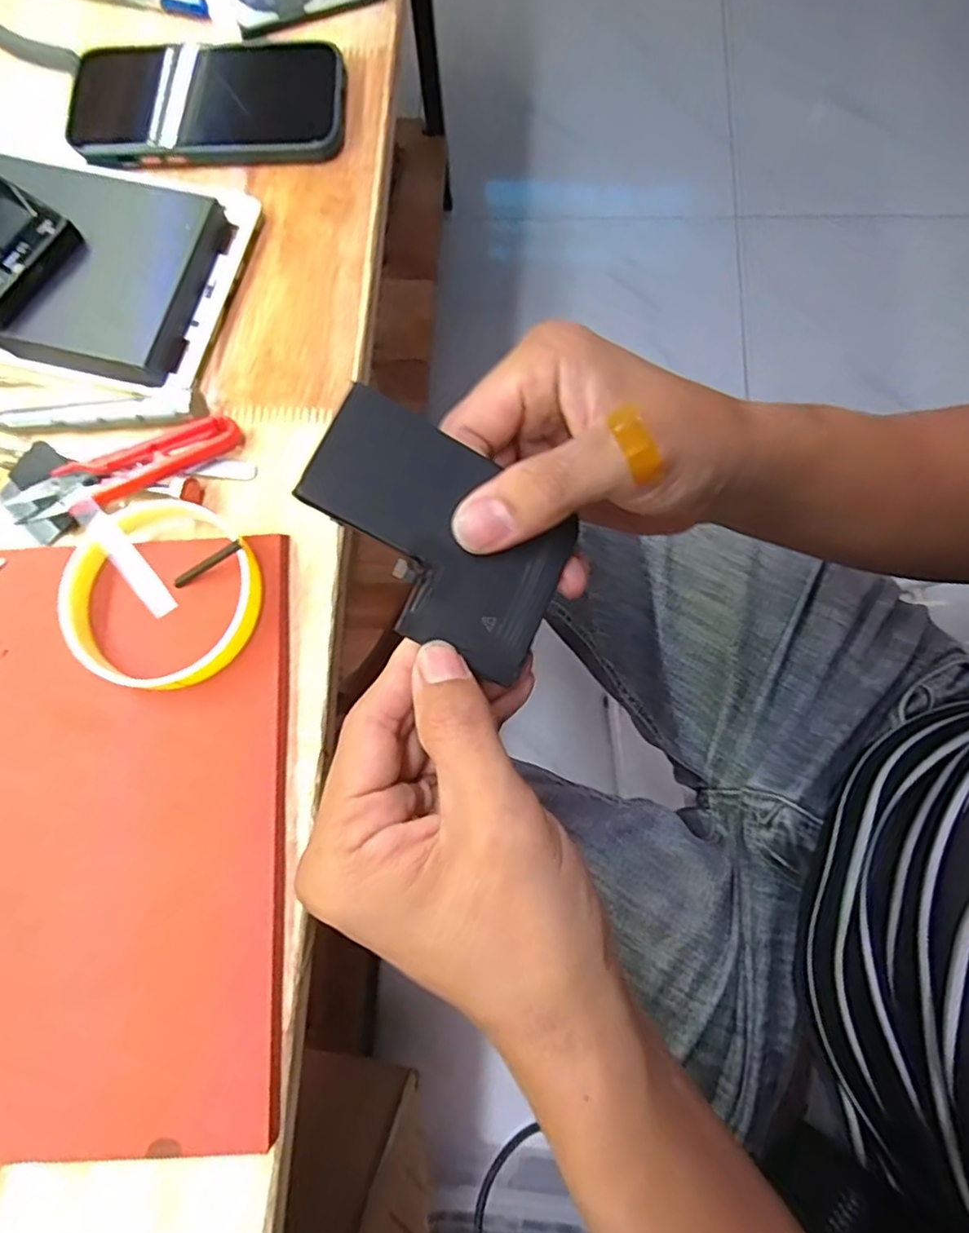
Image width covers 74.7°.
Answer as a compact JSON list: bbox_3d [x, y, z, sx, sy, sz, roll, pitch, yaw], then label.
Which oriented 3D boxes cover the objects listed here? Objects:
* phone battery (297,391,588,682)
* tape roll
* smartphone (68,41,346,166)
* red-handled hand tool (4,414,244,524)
[{"bbox_3d":[-0.016,-0.026,0.207,0.089,0.004,0.062,29,75,-15],"label":"phone battery"},{"bbox_3d":[-0.140,-0.010,0.278,0.078,0.020,0.082,-1,77,3],"label":"tape roll"},{"bbox_3d":[-0.155,-0.283,0.348,0.154,0.013,0.073,-2,77,2],"label":"smartphone"},{"bbox_3d":[-0.163,-0.067,0.294,0.100,0.021,0.027,-26,77,-3],"label":"red-handled hand tool"}]

